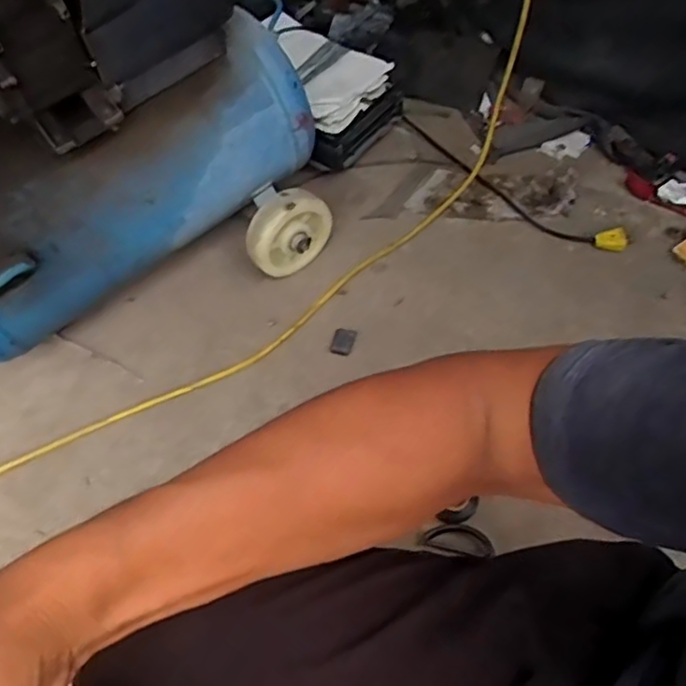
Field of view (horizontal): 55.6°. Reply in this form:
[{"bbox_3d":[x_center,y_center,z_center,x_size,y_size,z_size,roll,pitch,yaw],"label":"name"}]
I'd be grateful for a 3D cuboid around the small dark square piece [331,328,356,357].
[{"bbox_3d":[0.000,-0.002,0.946,0.031,0.004,0.039,20,84,8],"label":"small dark square piece"}]

